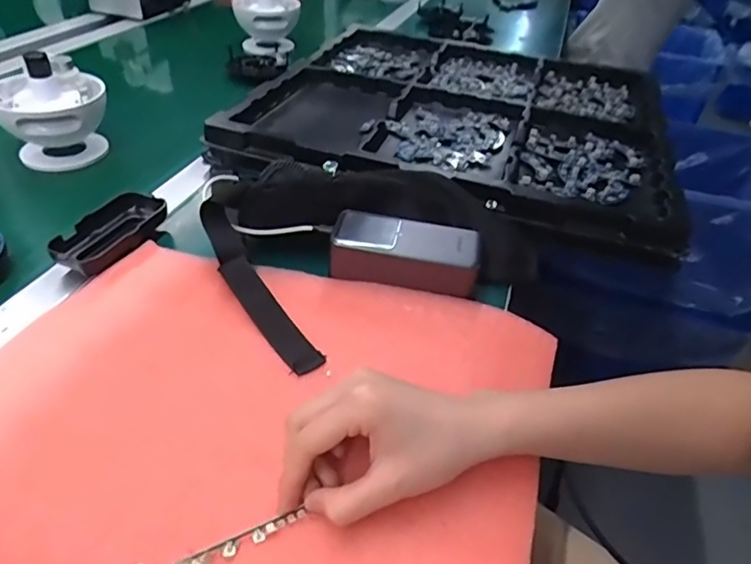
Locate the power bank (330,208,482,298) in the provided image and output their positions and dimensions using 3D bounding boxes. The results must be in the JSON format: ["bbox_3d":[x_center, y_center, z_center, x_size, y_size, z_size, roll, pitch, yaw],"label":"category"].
[{"bbox_3d":[0.027,-0.026,0.481,0.126,0.040,0.053,12,39,7],"label":"power bank"}]

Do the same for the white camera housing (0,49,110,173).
[{"bbox_3d":[-0.366,-0.195,0.614,0.112,0.115,0.085,-15,44,-24],"label":"white camera housing"}]

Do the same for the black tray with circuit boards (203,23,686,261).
[{"bbox_3d":[0.131,-0.250,0.763,0.524,0.045,0.538,15,40,11],"label":"black tray with circuit boards"}]

